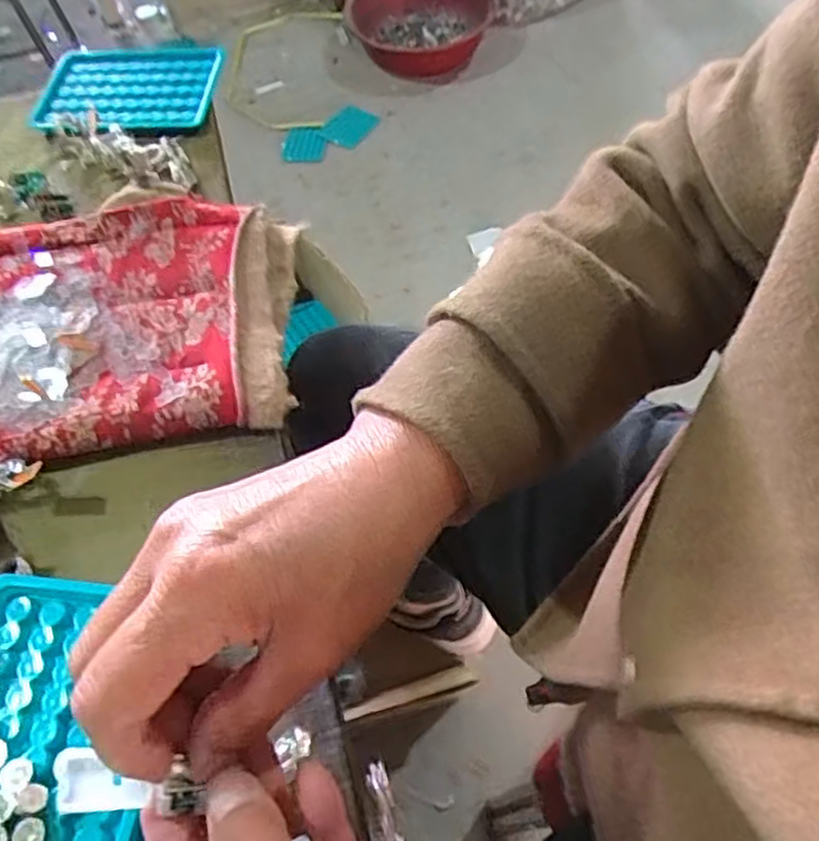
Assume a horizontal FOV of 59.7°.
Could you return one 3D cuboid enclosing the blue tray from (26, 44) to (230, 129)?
[{"bbox_3d":[-0.213,-0.253,0.540,0.137,0.017,0.091,0,57,3],"label":"blue tray"}]

